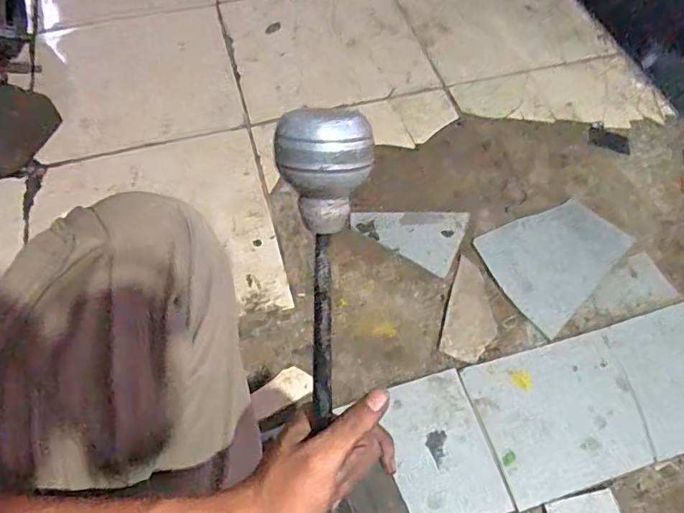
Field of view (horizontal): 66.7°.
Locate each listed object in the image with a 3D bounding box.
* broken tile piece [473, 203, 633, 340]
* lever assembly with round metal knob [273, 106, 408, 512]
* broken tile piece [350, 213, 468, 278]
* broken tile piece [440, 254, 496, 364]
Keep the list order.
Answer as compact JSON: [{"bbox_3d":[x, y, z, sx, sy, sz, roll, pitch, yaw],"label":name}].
[{"bbox_3d":[0.336,-0.006,0.834,0.223,0.010,0.176,-35,64,-17],"label":"broken tile piece"},{"bbox_3d":[-0.002,0.087,0.318,0.086,0.346,0.045,-5,25,0],"label":"lever assembly with round metal knob"},{"bbox_3d":[0.110,-0.050,0.874,0.176,0.009,0.119,21,62,15],"label":"broken tile piece"},{"bbox_3d":[0.202,0.082,0.801,0.073,0.004,0.161,14,61,11],"label":"broken tile piece"}]

